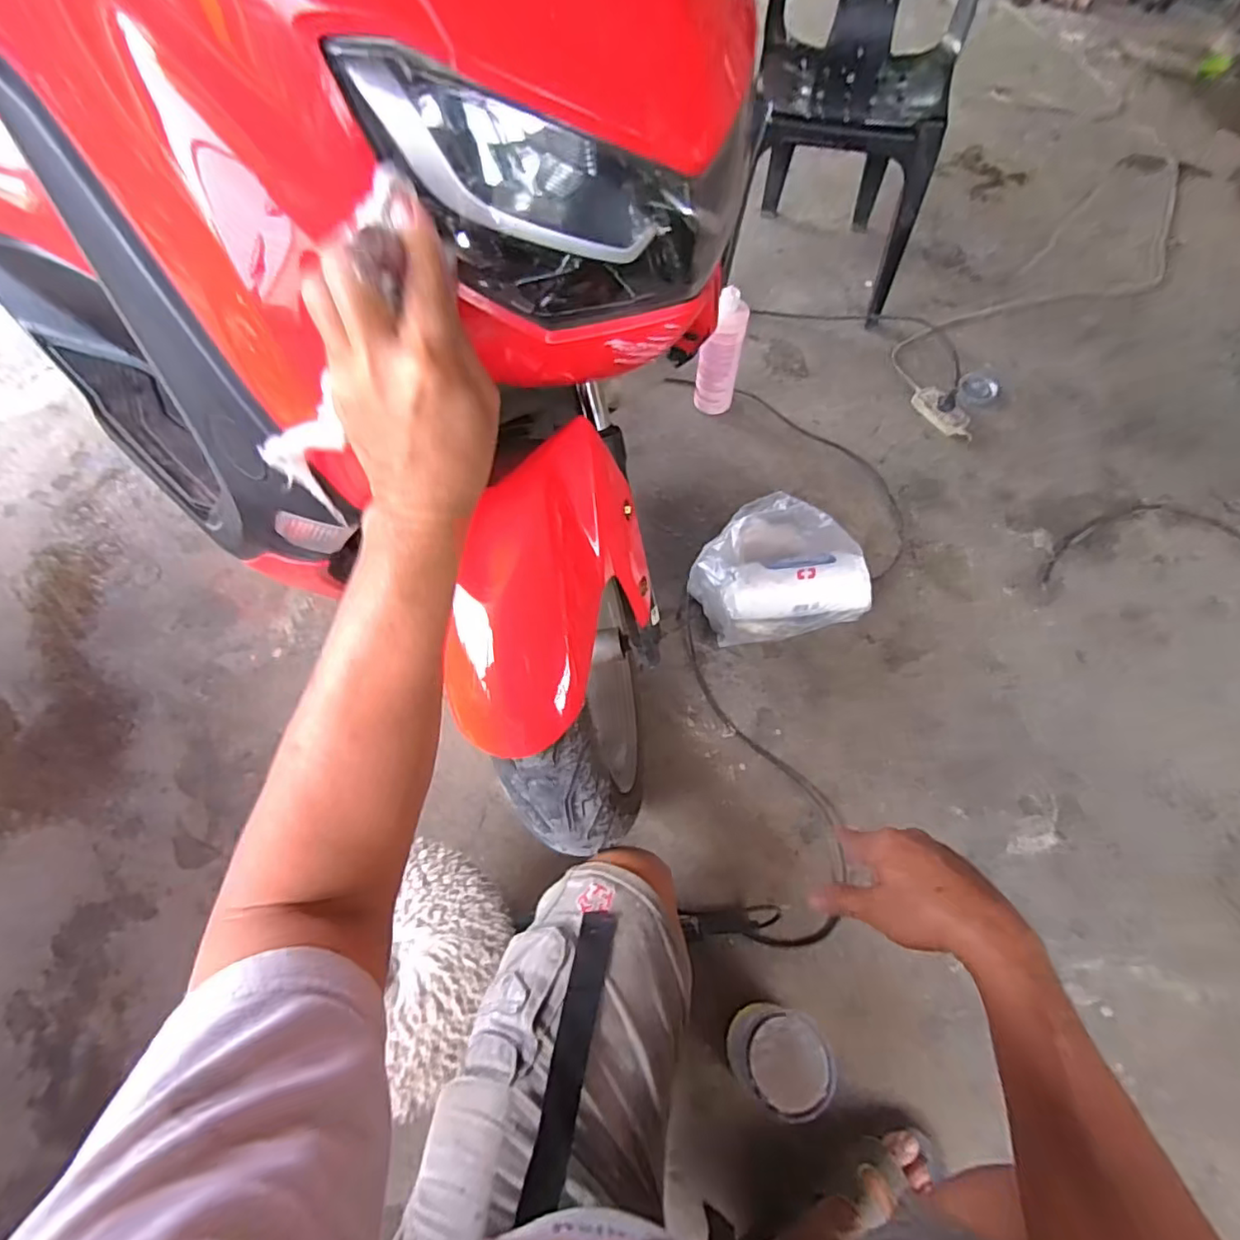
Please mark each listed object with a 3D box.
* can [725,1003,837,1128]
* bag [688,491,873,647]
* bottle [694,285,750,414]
[{"bbox_3d":[0.183,0.504,0.700,0.099,0.119,0.098,0,62,0],"label":"can"},{"bbox_3d":[0.253,-0.093,1.007,0.265,0.124,0.234,-13,62,-7],"label":"bag"},{"bbox_3d":[0.195,-0.514,1.180,0.083,0.225,0.068,8,62,4],"label":"bottle"}]

